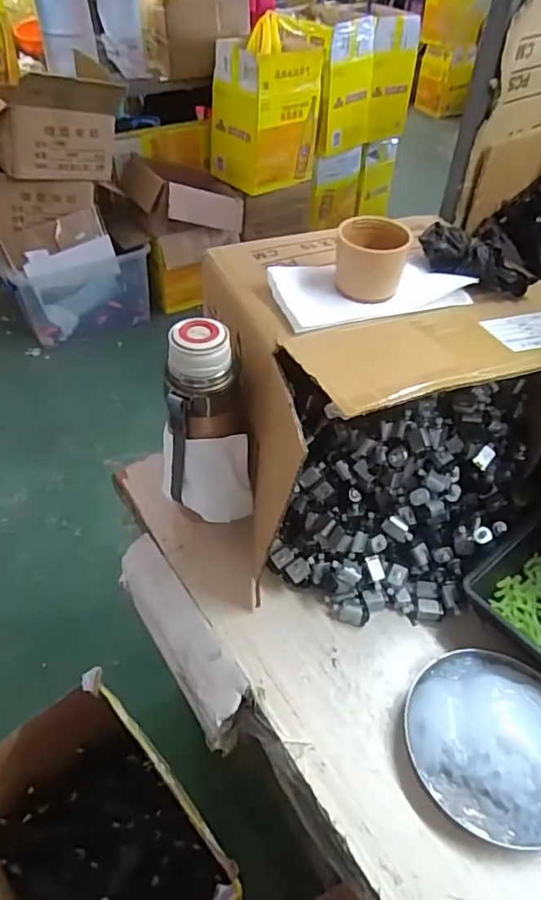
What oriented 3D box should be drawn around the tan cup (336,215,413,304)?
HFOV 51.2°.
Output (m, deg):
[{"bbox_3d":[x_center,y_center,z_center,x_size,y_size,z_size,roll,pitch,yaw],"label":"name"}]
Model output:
[{"bbox_3d":[0.089,-0.170,0.508,0.061,0.055,0.056,17,48,14],"label":"tan cup"}]

